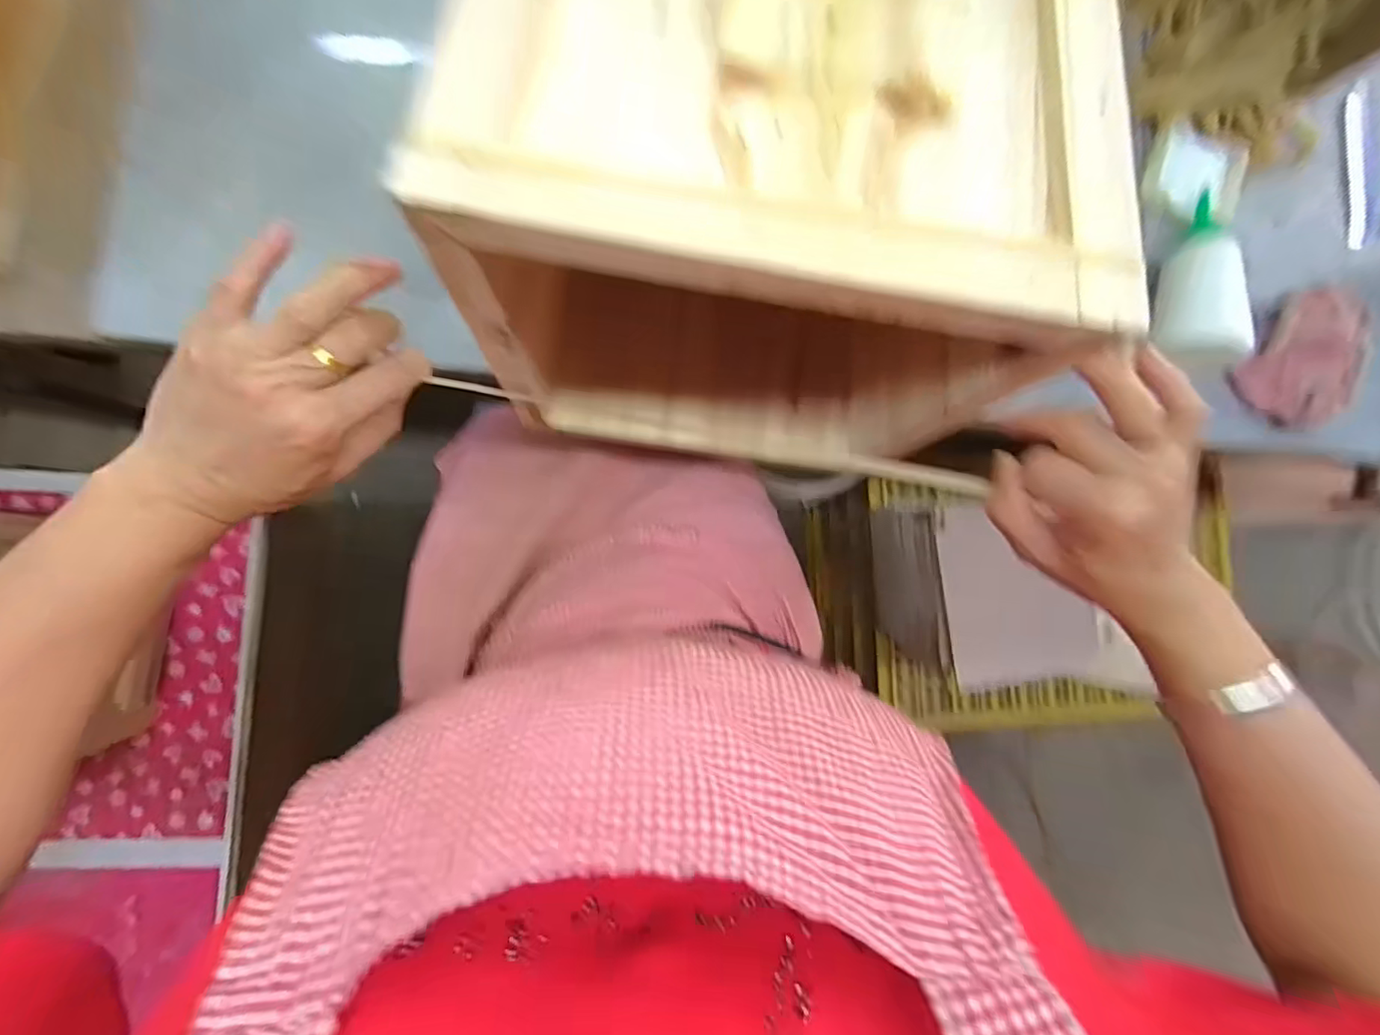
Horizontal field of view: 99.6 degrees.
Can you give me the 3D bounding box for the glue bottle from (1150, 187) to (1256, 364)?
[{"bbox_3d":[0.416,-0.195,0.472,0.050,0.055,0.155,17,72,-5],"label":"glue bottle"}]

